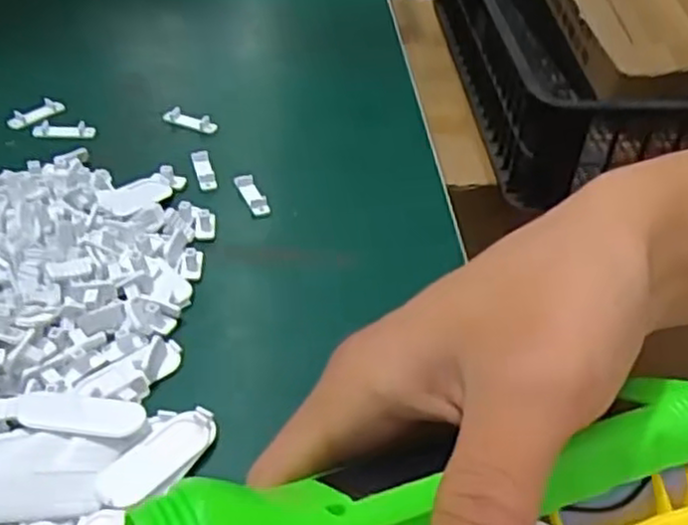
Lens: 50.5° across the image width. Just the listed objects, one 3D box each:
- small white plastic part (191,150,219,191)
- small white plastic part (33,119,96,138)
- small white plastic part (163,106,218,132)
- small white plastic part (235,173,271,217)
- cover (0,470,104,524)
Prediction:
[{"bbox_3d":[-0.082,-0.055,0.431,0.010,0.006,0.031,-11,43,-15],"label":"small white plastic part"},{"bbox_3d":[-0.176,-0.084,0.458,0.039,0.009,0.009,0,42,-3],"label":"small white plastic part"},{"bbox_3d":[-0.099,-0.093,0.473,0.038,0.006,0.010,17,44,16],"label":"small white plastic part"},{"bbox_3d":[-0.052,-0.039,0.416,0.011,0.005,0.034,-17,45,-20],"label":"small white plastic part"},{"bbox_3d":[-0.112,0.082,0.258,0.048,0.006,0.016,3,39,-24],"label":"cover"}]

